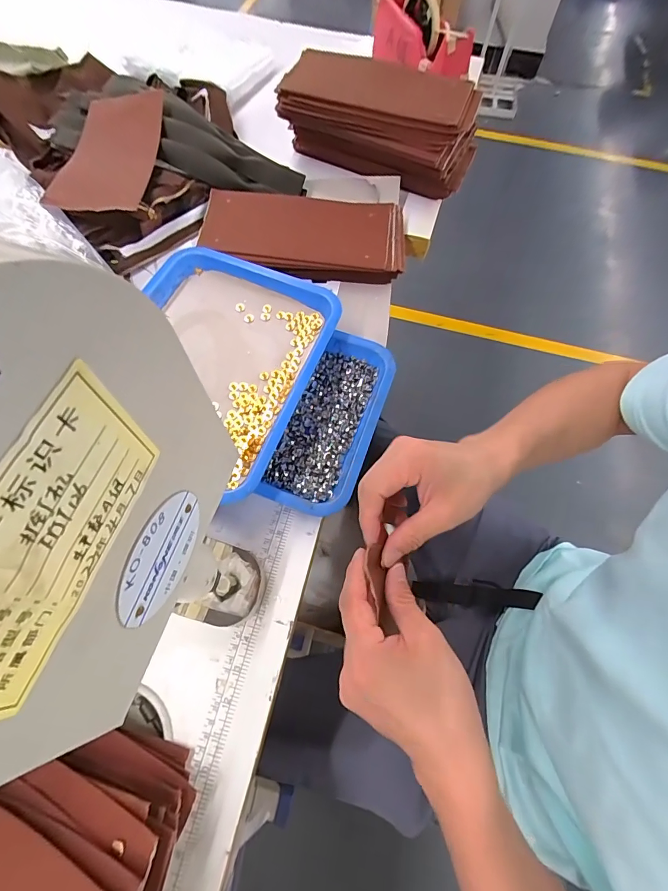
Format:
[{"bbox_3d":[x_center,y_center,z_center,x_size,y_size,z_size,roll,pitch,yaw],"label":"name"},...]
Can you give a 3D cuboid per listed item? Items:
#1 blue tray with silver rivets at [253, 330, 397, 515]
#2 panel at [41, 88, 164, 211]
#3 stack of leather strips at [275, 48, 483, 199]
[{"bbox_3d":[-0.002,-0.028,0.455,0.111,0.031,0.218,19,66,6],"label":"blue tray with silver rivets"},{"bbox_3d":[-0.294,-0.399,0.530,0.095,0.014,0.243,11,70,-20],"label":"panel"},{"bbox_3d":[0.066,-0.475,0.591,0.283,0.101,0.122,21,67,7],"label":"stack of leather strips"}]

